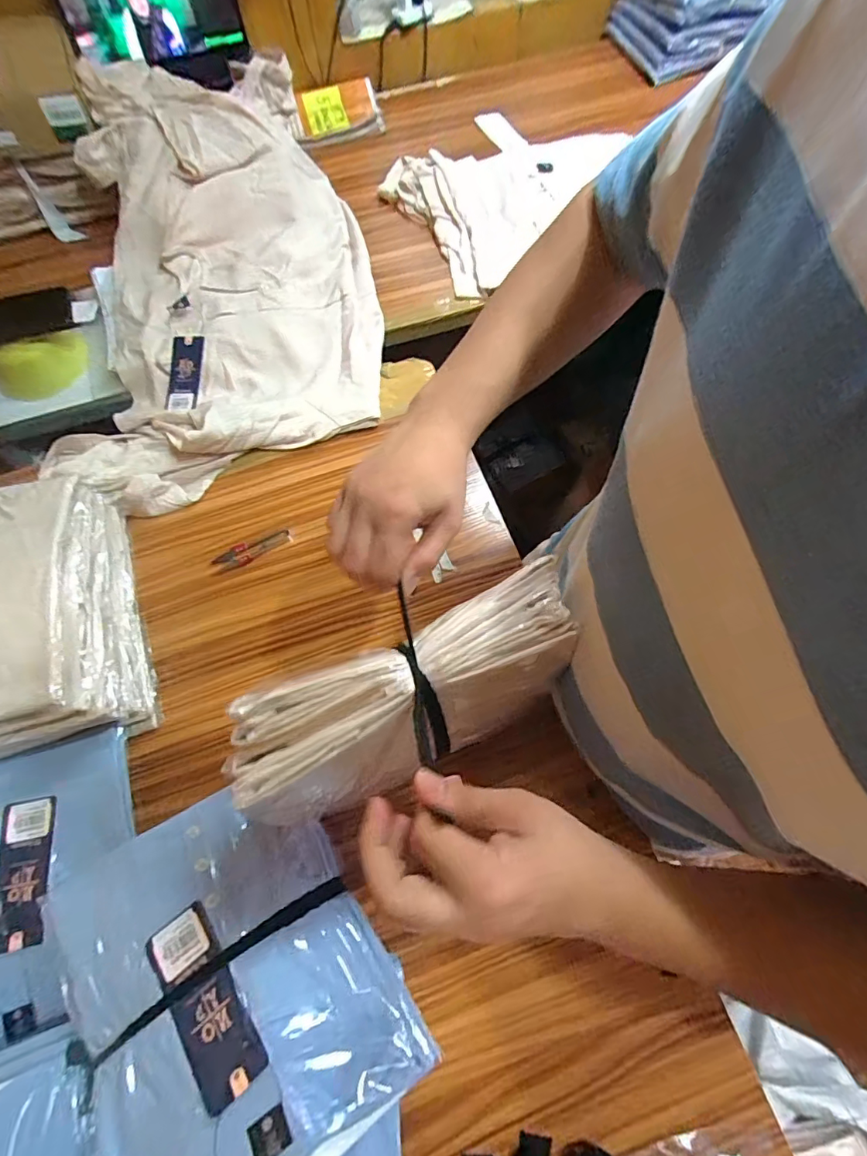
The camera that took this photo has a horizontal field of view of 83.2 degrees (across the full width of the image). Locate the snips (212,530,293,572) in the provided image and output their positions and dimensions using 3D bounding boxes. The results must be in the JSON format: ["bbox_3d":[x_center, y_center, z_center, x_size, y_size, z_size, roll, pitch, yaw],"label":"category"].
[{"bbox_3d":[-0.225,-0.035,0.610,0.095,0.005,0.028,-24,69,-8],"label":"snips"}]

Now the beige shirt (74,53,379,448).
[{"bbox_3d":[-0.294,-0.475,0.714,0.378,0.158,0.618,-13,68,-3],"label":"beige shirt"}]

